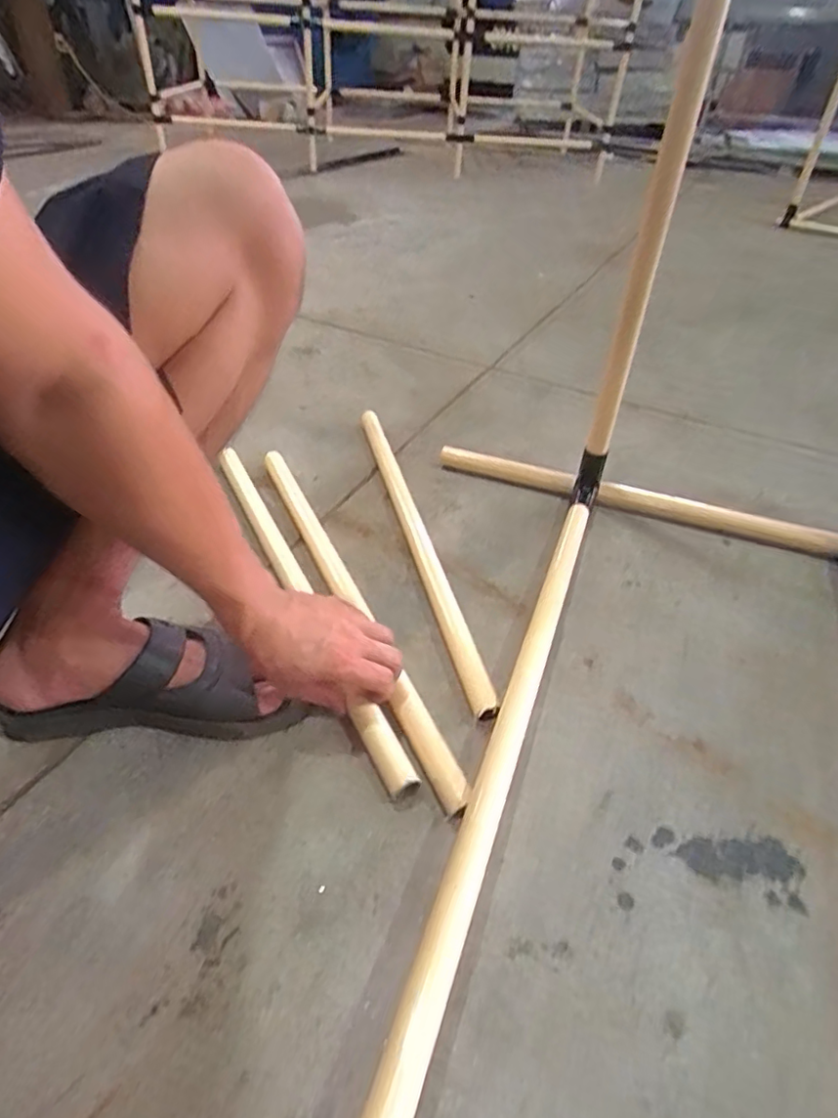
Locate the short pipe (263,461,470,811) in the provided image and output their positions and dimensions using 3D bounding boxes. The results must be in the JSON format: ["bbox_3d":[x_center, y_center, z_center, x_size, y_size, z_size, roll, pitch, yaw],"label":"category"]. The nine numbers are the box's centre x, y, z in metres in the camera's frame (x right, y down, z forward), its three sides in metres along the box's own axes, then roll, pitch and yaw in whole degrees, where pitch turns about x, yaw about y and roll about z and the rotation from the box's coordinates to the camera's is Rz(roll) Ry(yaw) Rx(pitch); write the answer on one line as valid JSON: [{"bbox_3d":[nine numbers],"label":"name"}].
[{"bbox_3d":[-0.092,0.032,0.685,0.036,0.030,0.572,-16,44,-21],"label":"short pipe"}]

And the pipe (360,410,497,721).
[{"bbox_3d":[-0.006,-0.037,0.753,0.027,0.024,0.557,-8,43,-13],"label":"pipe"}]

